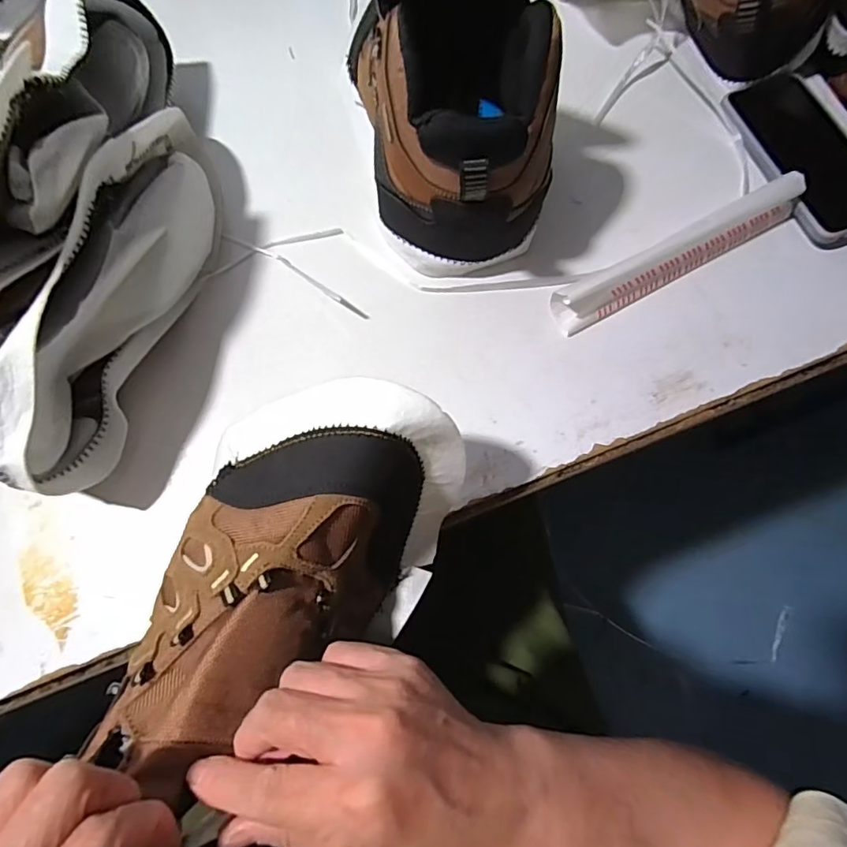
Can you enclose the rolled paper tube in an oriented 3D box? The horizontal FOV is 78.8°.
[{"bbox_3d":[0.199,-0.132,0.398,0.217,0.030,0.030,-27,77,-8],"label":"rolled paper tube"}]

